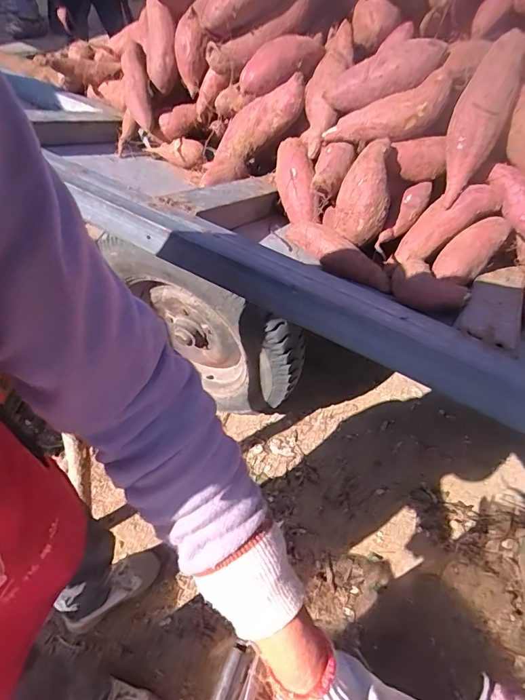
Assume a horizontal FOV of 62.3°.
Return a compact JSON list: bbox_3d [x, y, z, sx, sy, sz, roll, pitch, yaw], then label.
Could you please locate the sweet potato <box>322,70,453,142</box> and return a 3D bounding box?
[{"bbox_3d":[0.158,-0.301,0.558,0.163,0.057,0.049,-9,41,27],"label":"sweet potato"}]

